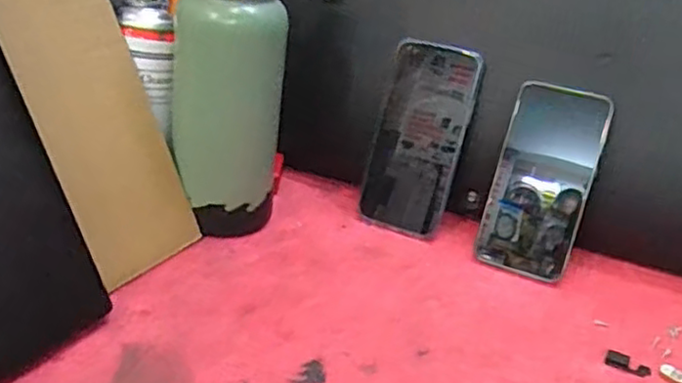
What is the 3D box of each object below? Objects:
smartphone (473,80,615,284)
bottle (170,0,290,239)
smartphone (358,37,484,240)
[{"bbox_3d":[0.170,-0.009,0.574,0.077,0.158,0.016,17,1,21],"label":"smartphone"},{"bbox_3d":[-0.091,-0.089,0.552,0.089,0.258,0.072,2,27,-8],"label":"bottle"},{"bbox_3d":[0.071,-0.047,0.614,0.076,0.170,0.011,17,10,7],"label":"smartphone"}]

